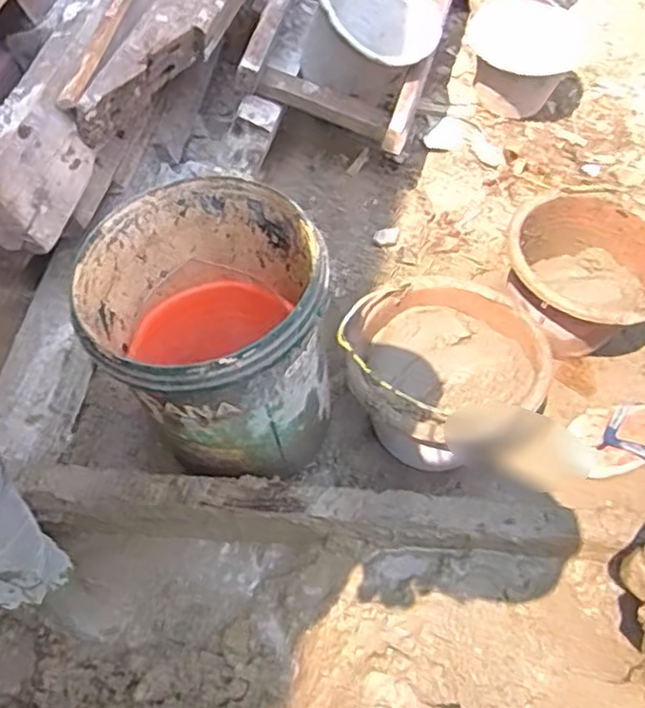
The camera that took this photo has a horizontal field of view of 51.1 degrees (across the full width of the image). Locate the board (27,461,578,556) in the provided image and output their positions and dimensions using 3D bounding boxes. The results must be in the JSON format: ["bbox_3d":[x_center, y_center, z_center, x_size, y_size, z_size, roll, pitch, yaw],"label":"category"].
[{"bbox_3d":[-0.032,0.221,0.911,0.715,0.099,0.066,4,54,4],"label":"board"}]

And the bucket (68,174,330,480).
[{"bbox_3d":[-0.150,-0.023,0.909,0.287,0.291,0.296,1,55,-2],"label":"bucket"}]

